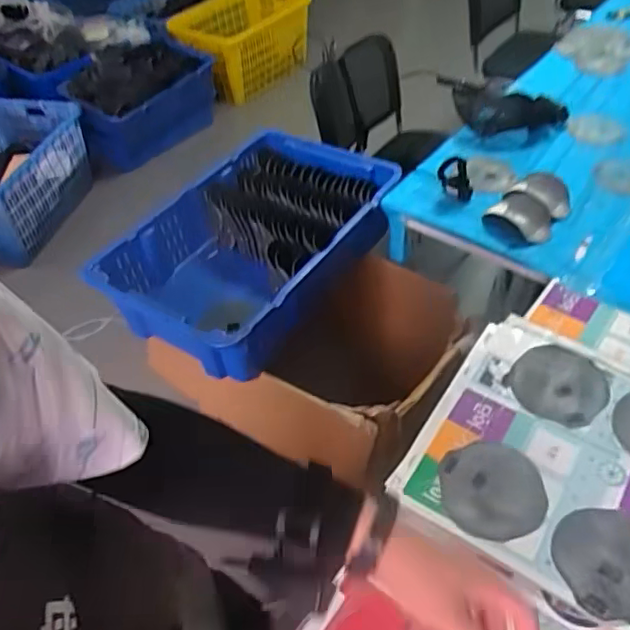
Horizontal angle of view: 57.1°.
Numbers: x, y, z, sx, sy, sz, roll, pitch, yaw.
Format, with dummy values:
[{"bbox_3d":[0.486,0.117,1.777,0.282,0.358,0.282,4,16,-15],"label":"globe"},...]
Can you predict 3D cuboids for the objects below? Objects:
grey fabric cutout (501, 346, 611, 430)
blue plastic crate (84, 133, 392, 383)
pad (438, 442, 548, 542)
[{"bbox_3d":[0.395,0.110,0.936,0.143,0.011,0.138,-36,56,-27],"label":"grey fabric cutout"},{"bbox_3d":[-0.160,-0.162,1.374,0.468,0.227,0.643,25,53,25],"label":"blue plastic crate"},{"bbox_3d":[0.250,0.243,0.818,0.141,0.015,0.143,-1,47,1],"label":"pad"}]

